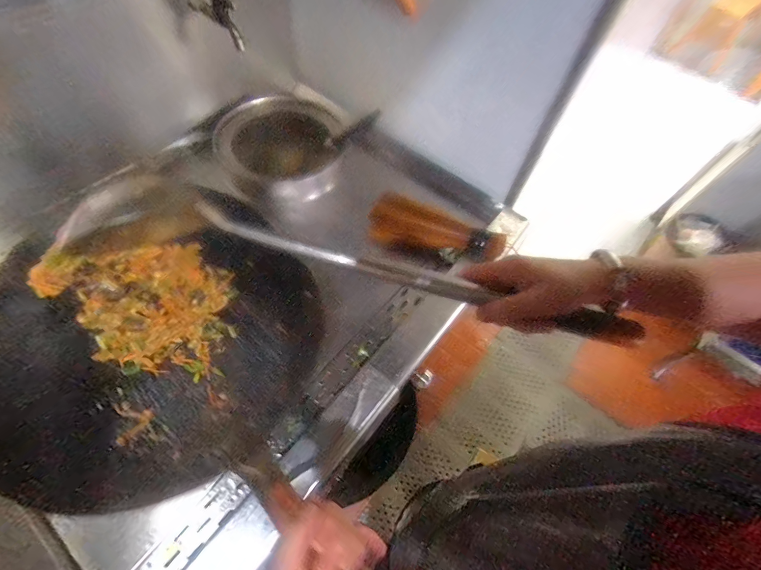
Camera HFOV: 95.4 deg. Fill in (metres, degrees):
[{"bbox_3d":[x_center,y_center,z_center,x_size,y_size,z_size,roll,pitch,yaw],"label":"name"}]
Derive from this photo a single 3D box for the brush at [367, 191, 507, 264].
[{"bbox_3d":[0.118,-0.118,0.766,0.288,0.105,0.057,21,60,8],"label":"brush"}]

